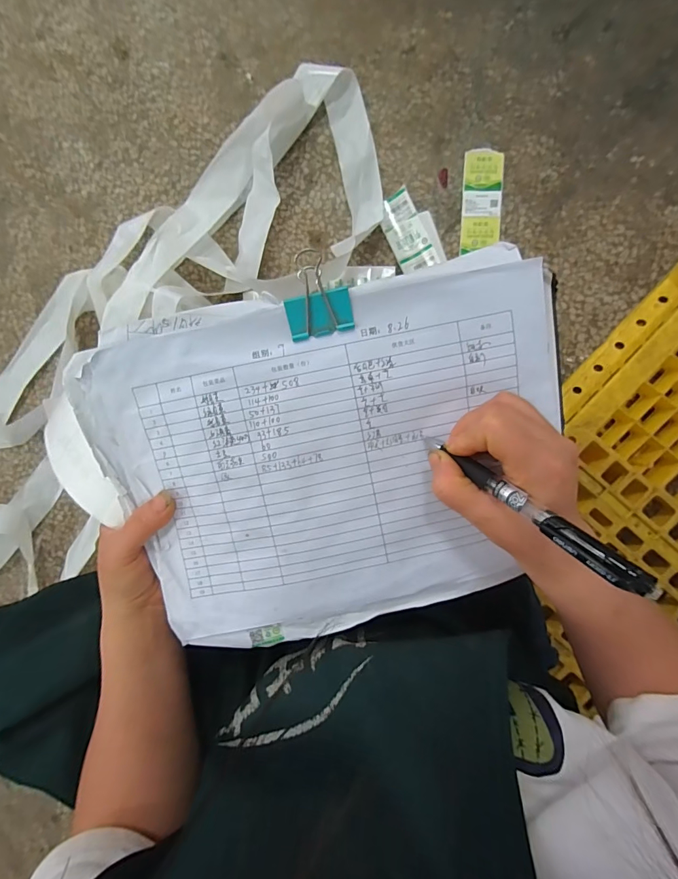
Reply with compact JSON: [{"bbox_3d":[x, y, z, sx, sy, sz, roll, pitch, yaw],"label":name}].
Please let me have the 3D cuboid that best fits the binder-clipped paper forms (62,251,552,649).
[{"bbox_3d":[0.003,0.016,0.274,0.307,0.035,0.232,-14,96,7],"label":"binder-clipped paper forms"}]

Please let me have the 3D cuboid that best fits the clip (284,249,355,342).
[{"bbox_3d":[-0.014,-0.090,0.251,0.041,0.019,0.047,-10,96,6],"label":"clip"}]

